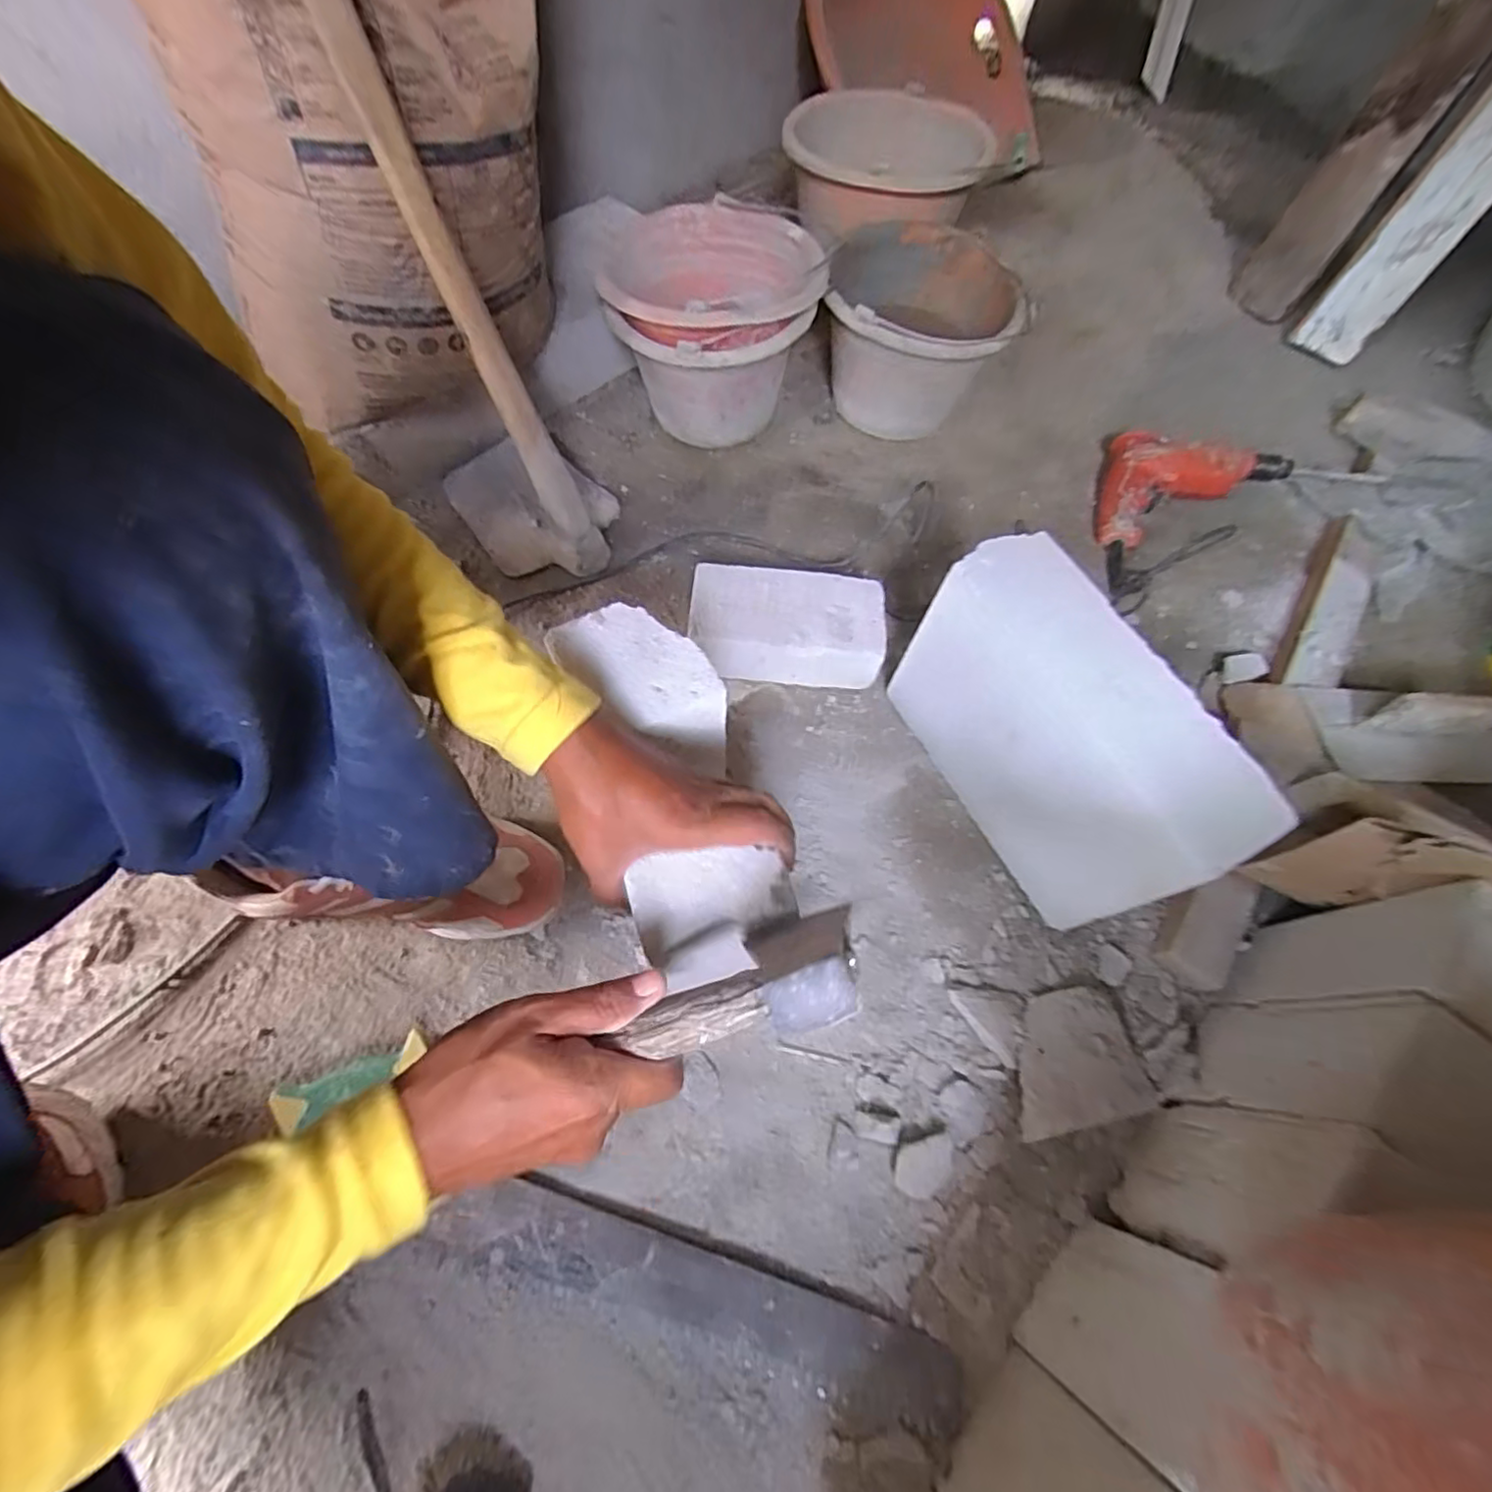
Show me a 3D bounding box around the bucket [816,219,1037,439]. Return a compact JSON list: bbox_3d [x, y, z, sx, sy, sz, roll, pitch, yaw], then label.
[{"bbox_3d":[0.219,-0.526,0.829,0.223,0.166,0.237,1,64,-2],"label":"bucket"}]

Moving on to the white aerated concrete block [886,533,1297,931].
[{"bbox_3d":[0.270,-0.006,0.564,0.109,0.204,0.284,-24,68,-13],"label":"white aerated concrete block"}]

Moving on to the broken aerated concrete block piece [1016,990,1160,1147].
[{"bbox_3d":[0.270,0.260,0.529,0.119,0.028,0.099,-6,50,-9],"label":"broken aerated concrete block piece"}]

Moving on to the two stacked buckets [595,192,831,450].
[{"bbox_3d":[-0.045,-0.530,0.810,0.252,0.195,0.273,1,64,-2],"label":"two stacked buckets"}]

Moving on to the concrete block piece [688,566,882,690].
[{"bbox_3d":[0.043,-0.125,0.679,0.196,0.079,0.104,4,64,0],"label":"concrete block piece"}]

